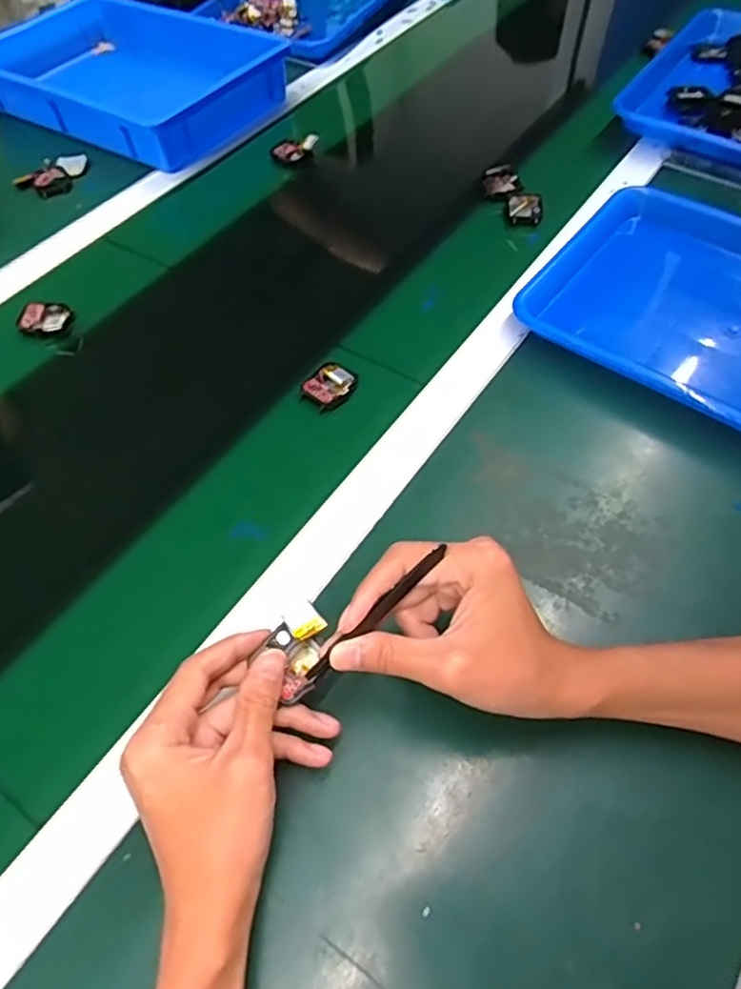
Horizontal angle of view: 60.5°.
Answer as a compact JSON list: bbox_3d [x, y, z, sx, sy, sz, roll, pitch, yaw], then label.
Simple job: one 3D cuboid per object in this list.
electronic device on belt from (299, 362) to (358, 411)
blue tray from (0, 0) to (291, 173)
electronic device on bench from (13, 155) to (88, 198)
[{"bbox_3d":[-0.034,-0.092,0.537,0.038,0.011,0.046,32,62,22],"label":"electronic device on belt"},{"bbox_3d":[-0.300,-0.540,0.815,0.354,0.057,0.262,27,60,20],"label":"blue tray"},{"bbox_3d":[-0.363,-0.370,0.733,0.057,0.014,0.071,25,59,19],"label":"electronic device on bench"}]

